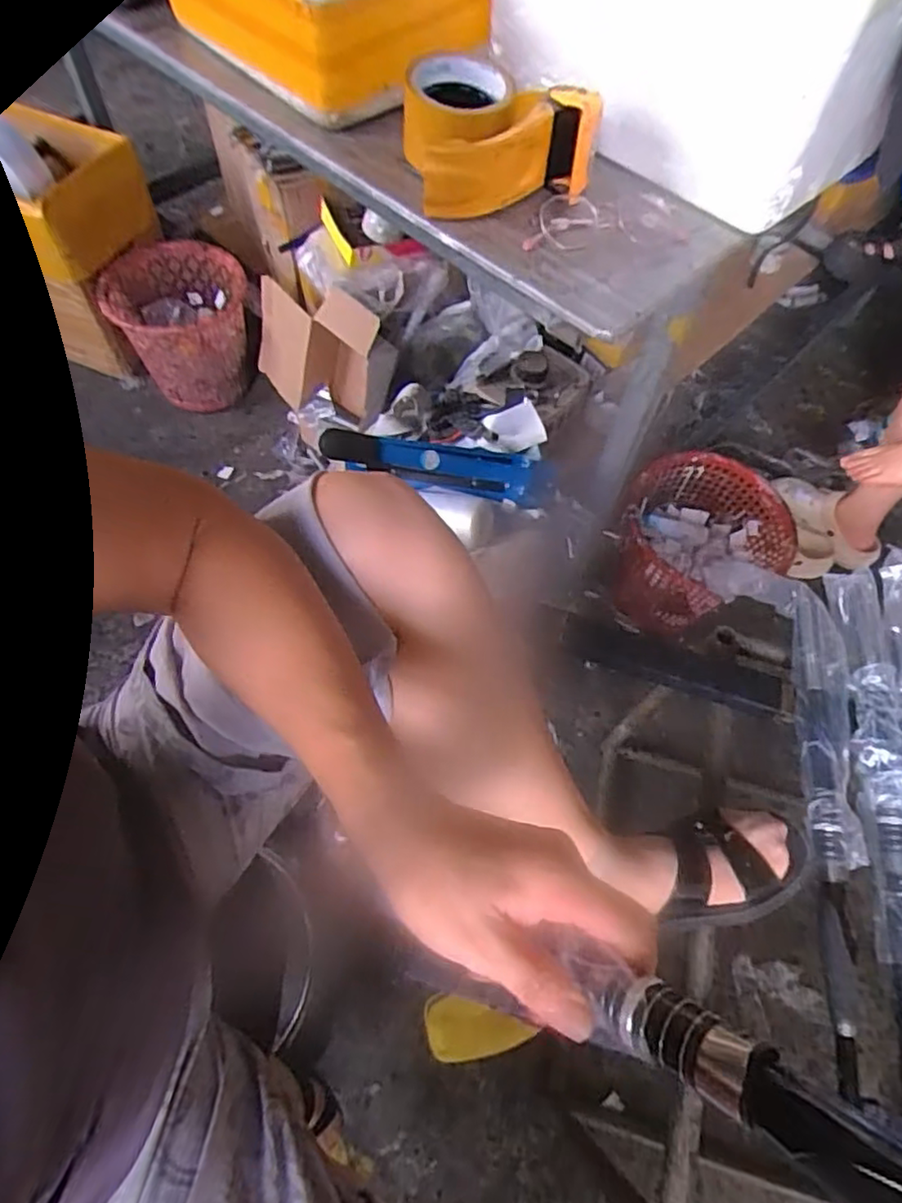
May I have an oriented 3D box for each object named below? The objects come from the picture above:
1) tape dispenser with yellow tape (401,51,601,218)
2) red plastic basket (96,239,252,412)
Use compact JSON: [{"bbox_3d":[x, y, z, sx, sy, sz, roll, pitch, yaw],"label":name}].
[{"bbox_3d":[0.049,-0.411,0.564,0.171,0.062,0.137,-10,63,-8],"label":"tape dispenser with yellow tape"},{"bbox_3d":[-0.573,-0.601,1.413,0.272,0.249,0.279,-11,63,-9],"label":"red plastic basket"}]

